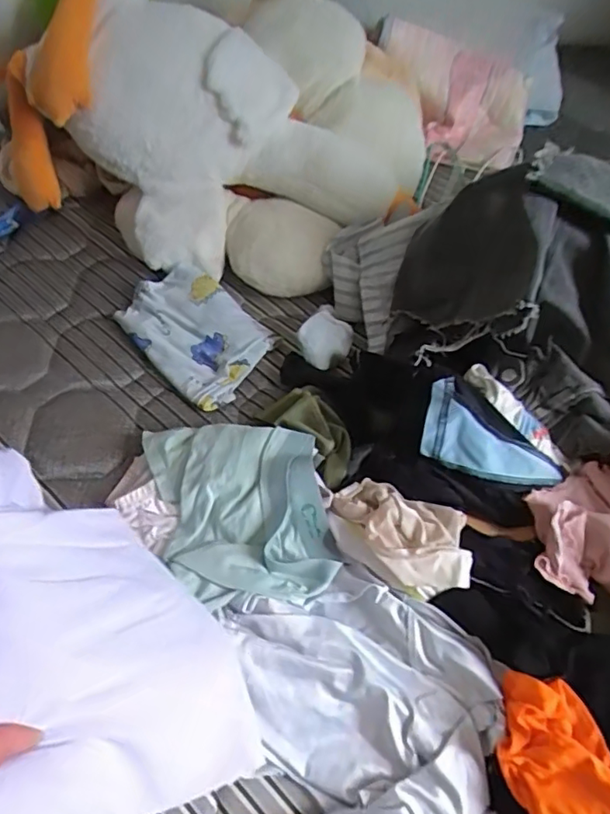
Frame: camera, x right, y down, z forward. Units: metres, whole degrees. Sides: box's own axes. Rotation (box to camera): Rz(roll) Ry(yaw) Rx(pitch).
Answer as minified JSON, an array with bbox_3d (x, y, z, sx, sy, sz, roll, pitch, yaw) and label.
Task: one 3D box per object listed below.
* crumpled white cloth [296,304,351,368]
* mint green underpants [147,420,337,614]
[{"bbox_3d":[0.025,-0.089,0.731,0.059,0.045,0.078,33,61,21],"label":"crumpled white cloth"},{"bbox_3d":[-0.072,0.098,0.591,0.173,0.034,0.209,-7,57,-7],"label":"mint green underpants"}]

